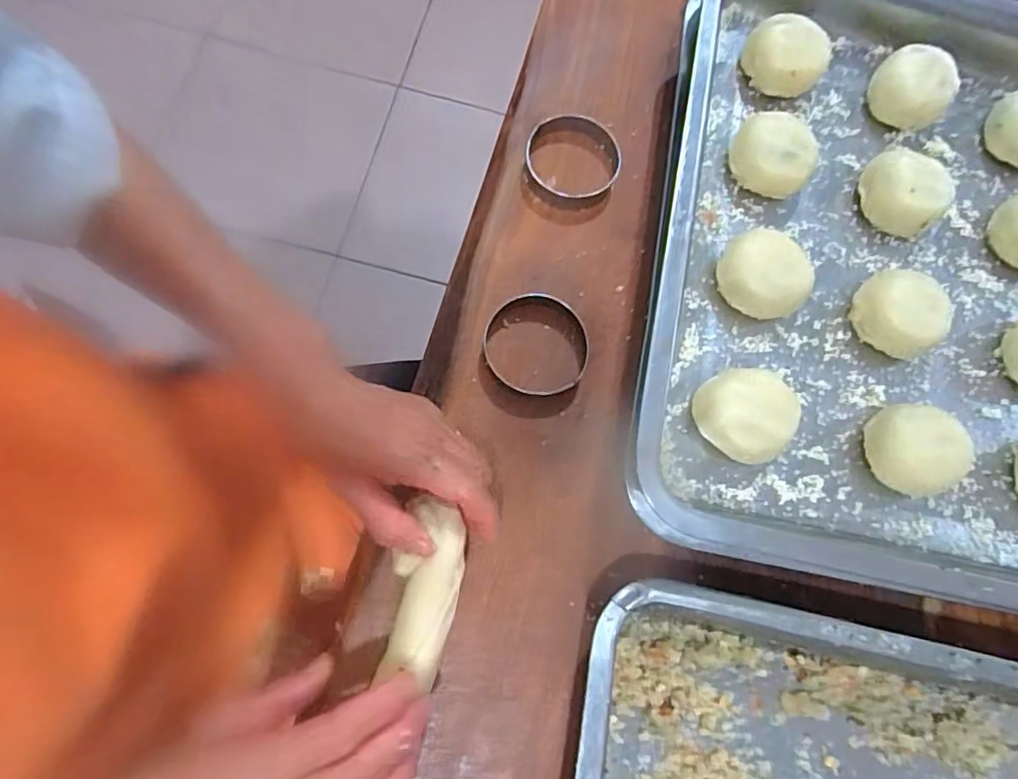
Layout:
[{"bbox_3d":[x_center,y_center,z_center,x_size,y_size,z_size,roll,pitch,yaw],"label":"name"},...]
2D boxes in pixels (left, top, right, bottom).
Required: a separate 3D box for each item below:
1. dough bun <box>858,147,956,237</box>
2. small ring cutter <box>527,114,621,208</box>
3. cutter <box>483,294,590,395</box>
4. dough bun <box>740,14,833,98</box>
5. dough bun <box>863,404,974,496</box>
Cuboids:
[{"bbox_3d":[0.256,-0.129,0.380,0.051,0.037,0.047,1,74,-4],"label":"dough bun"},{"bbox_3d":[0.045,-0.160,0.412,0.066,0.016,0.068,5,74,-3],"label":"small ring cutter"},{"bbox_3d":[0.018,-0.027,0.372,0.068,0.014,0.067,0,74,0],"label":"cutter"},{"bbox_3d":[0.188,-0.227,0.397,0.052,0.027,0.052,1,74,-4],"label":"dough bun"},{"bbox_3d":[0.232,0.035,0.334,0.049,0.024,0.047,6,74,-3],"label":"dough bun"}]

